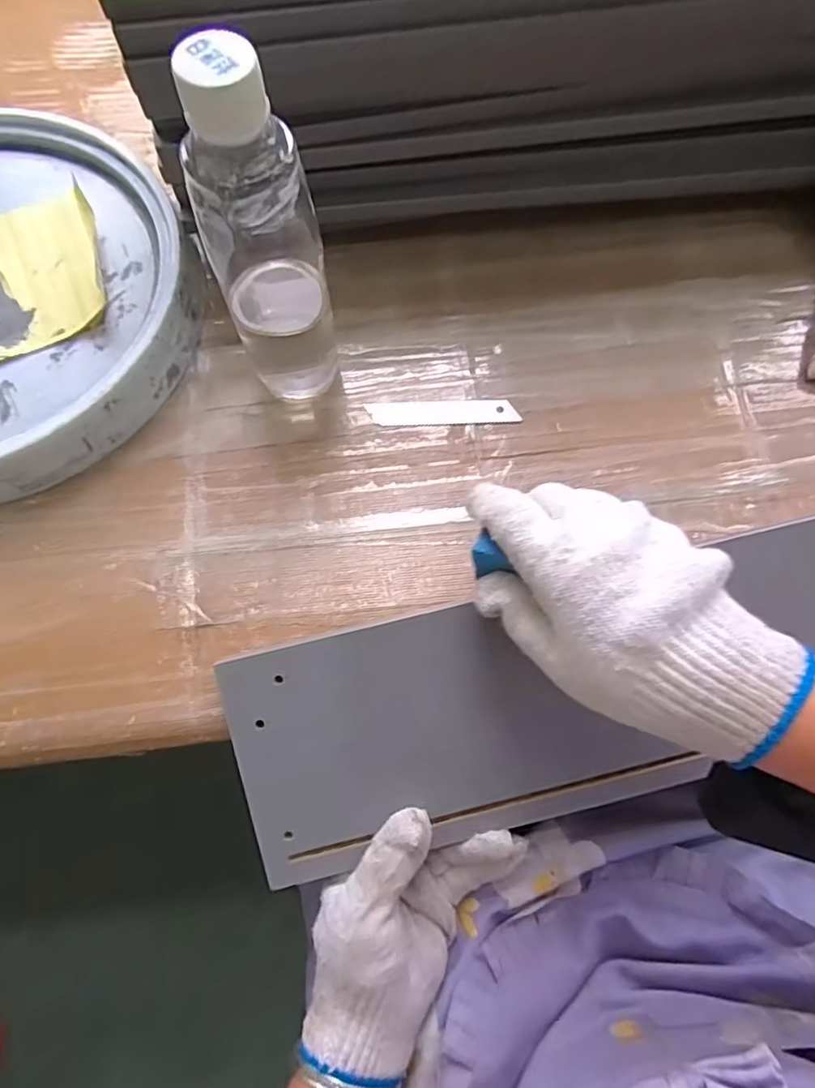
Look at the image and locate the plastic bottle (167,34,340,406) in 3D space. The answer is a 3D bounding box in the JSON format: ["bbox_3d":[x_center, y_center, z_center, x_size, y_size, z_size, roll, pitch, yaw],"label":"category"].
[{"bbox_3d":[-0.069,-0.141,0.298,0.057,0.193,0.056,-12,71,-5],"label":"plastic bottle"}]

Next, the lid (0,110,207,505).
[{"bbox_3d":[-0.287,-0.175,0.387,0.266,0.038,0.309,-25,73,-9],"label":"lid"}]

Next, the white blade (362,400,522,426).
[{"bbox_3d":[0.024,-0.087,0.380,0.099,0.004,0.017,-2,71,-2],"label":"white blade"}]

